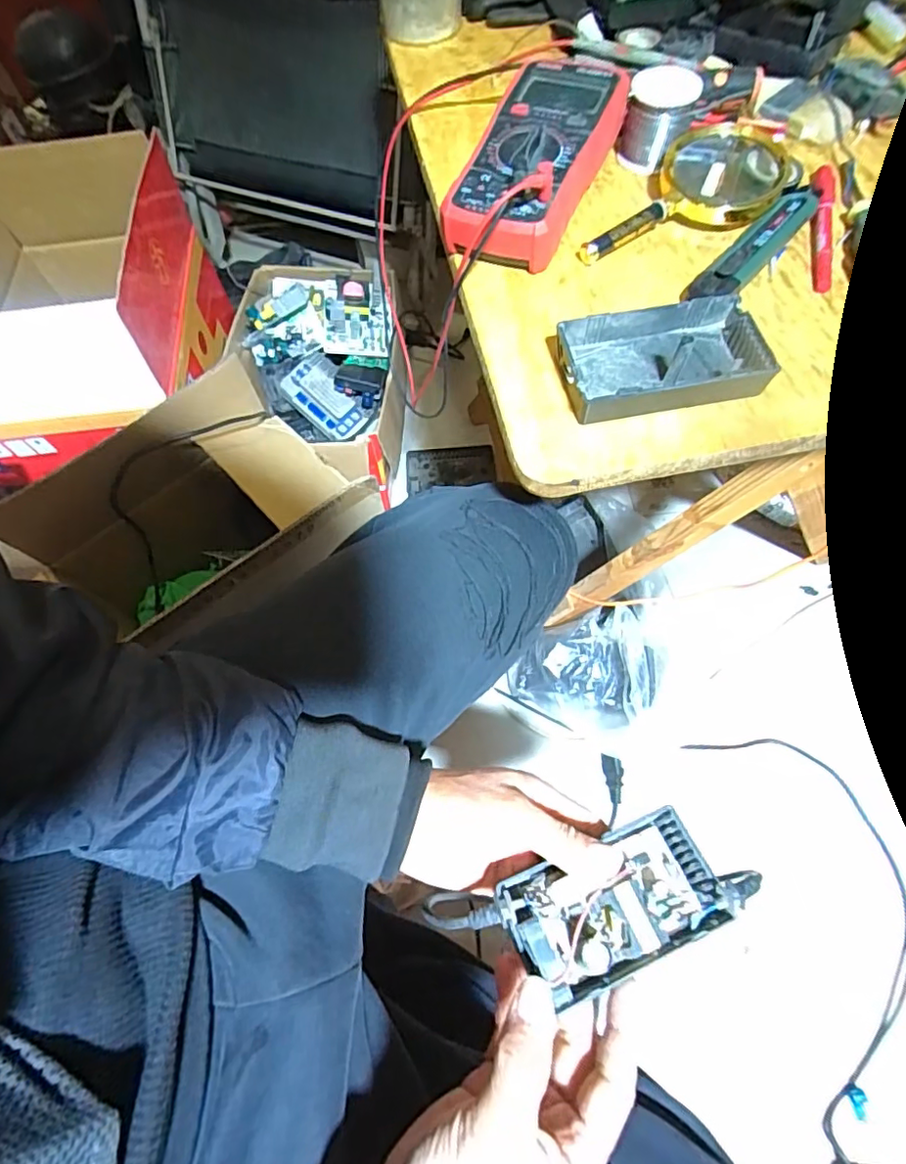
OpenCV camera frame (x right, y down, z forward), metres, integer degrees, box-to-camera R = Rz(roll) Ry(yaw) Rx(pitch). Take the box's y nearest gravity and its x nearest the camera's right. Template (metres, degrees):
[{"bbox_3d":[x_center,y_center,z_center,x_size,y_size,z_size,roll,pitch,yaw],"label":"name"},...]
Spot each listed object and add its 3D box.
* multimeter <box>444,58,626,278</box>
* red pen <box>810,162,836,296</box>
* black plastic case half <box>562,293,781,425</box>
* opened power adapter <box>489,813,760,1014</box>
[{"bbox_3d":[0.064,-0.326,0.433,0.096,0.047,0.200,19,67,11],"label":"multimeter"},{"bbox_3d":[0.277,-0.268,0.422,0.019,0.012,0.136,13,66,9],"label":"red pen"},{"bbox_3d":[0.135,-0.145,0.364,0.123,0.028,0.069,-11,64,-2],"label":"black plastic case half"},{"bbox_3d":[0.100,0.186,0.327,0.139,0.034,0.068,-12,64,-16],"label":"opened power adapter"}]

